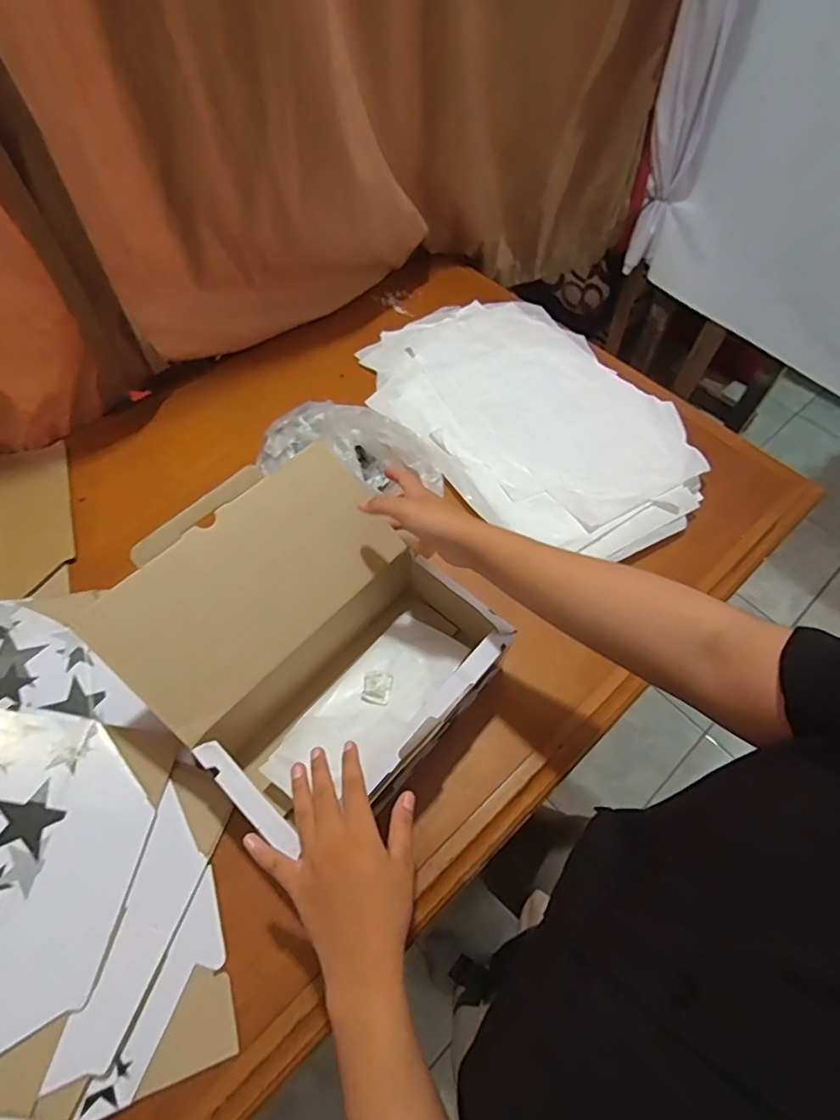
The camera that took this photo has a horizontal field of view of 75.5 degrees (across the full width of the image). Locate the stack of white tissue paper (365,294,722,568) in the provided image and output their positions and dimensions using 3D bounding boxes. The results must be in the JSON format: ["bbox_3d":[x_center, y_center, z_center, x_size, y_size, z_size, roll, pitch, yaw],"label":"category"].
[{"bbox_3d":[0.158,-0.223,0.788,0.348,0.034,0.512,-34,65,-20],"label":"stack of white tissue paper"}]

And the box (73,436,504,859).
[{"bbox_3d":[-0.100,0.075,0.523,0.274,0.173,0.275,38,65,20],"label":"box"}]

